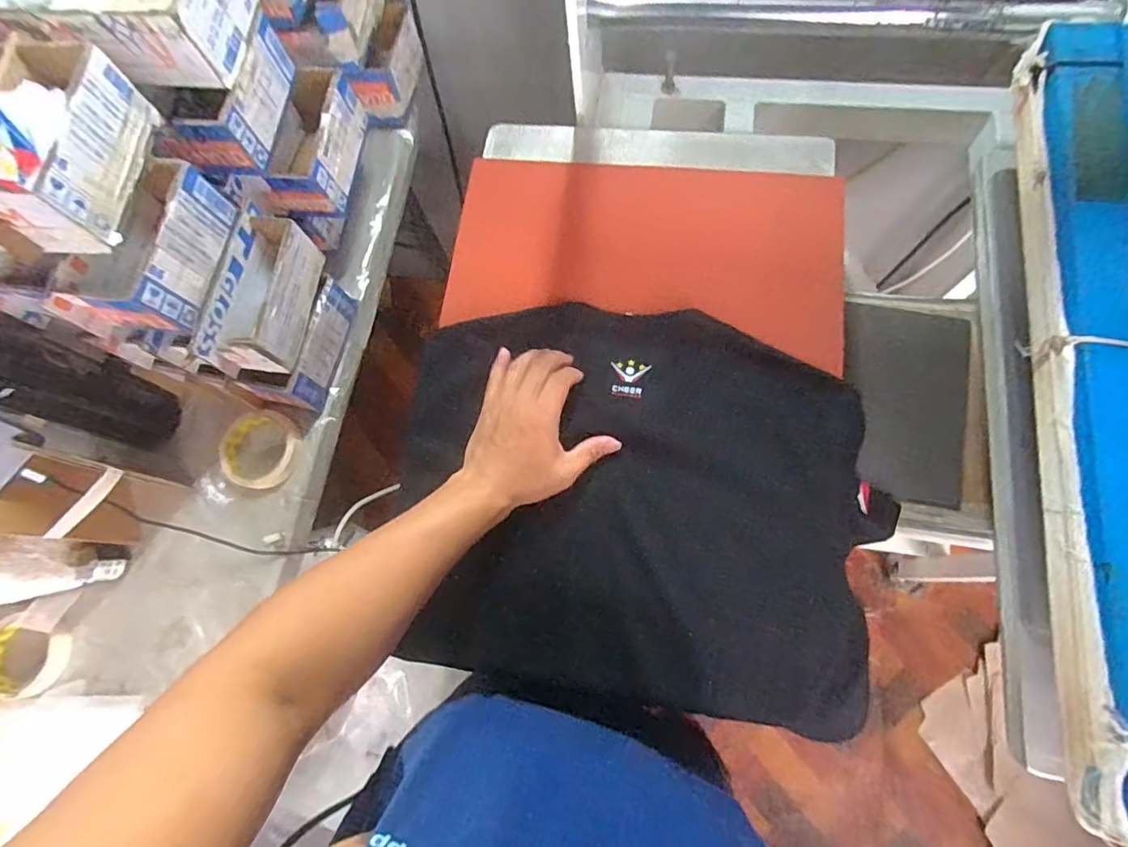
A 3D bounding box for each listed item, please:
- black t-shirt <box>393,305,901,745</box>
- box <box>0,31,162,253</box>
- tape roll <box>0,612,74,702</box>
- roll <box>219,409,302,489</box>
[{"bbox_3d":[0.053,0.067,0.495,0.423,0.081,0.336,9,76,4],"label":"black t-shirt"},{"bbox_3d":[-0.438,-0.252,0.479,0.088,0.082,0.182,0,75,2],"label":"box"},{"bbox_3d":[-0.639,0.278,0.645,0.098,0.028,0.096,-1,75,2],"label":"tape roll"},{"bbox_3d":[-0.381,0.031,0.684,0.101,0.017,0.096,-1,75,2],"label":"roll"}]

